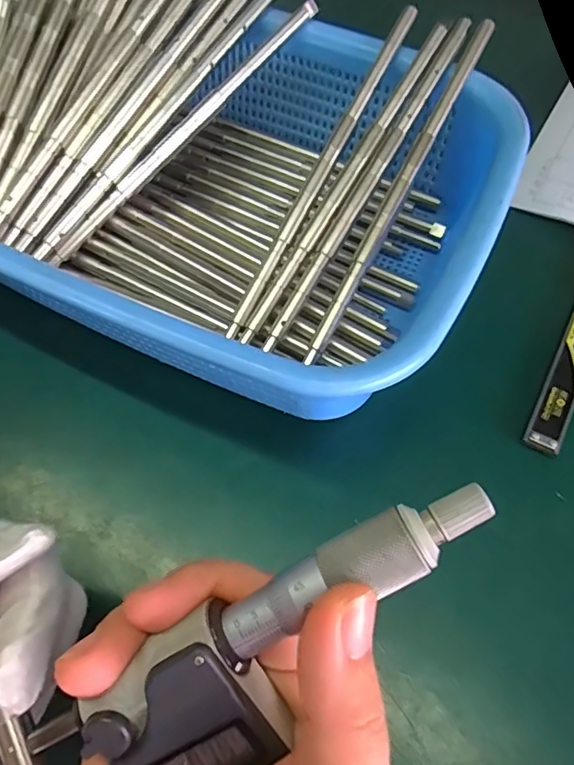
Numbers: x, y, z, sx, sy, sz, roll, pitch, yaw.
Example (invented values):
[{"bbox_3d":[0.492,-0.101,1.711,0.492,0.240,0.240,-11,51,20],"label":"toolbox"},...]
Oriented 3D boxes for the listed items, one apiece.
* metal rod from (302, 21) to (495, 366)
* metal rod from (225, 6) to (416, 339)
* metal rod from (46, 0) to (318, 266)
[{"bbox_3d":[0.054,-0.093,0.261,0.007,0.005,0.190,27,82,12],"label":"metal rod"},{"bbox_3d":[0.018,-0.106,0.270,0.007,0.006,0.191,27,82,12],"label":"metal rod"},{"bbox_3d":[-0.054,-0.133,0.290,0.193,0.007,0.007,-46,71,-3],"label":"metal rod"}]

